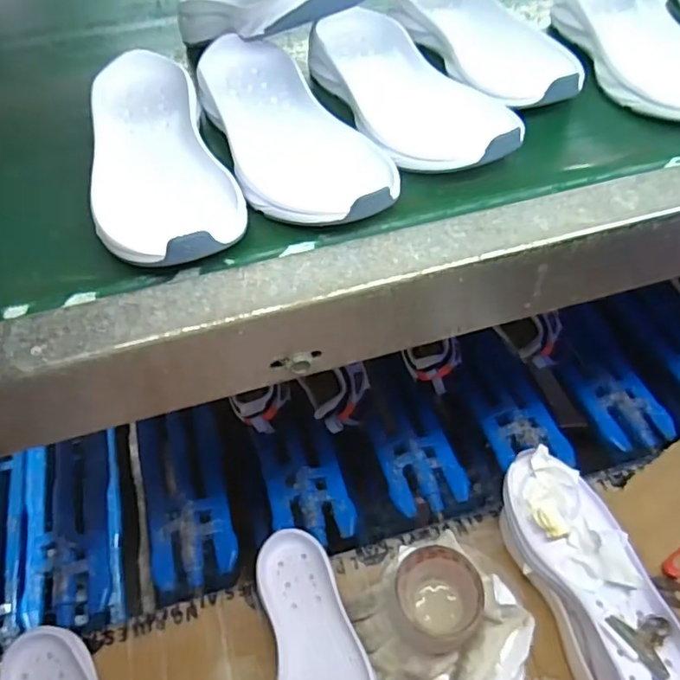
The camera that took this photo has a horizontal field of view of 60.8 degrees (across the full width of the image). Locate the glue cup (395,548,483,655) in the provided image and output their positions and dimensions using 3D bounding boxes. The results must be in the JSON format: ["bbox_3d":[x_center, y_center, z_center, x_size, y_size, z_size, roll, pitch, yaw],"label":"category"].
[{"bbox_3d":[0.090,0.247,0.552,0.081,0.056,0.088,-2,56,-2],"label":"glue cup"}]

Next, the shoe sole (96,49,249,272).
[{"bbox_3d":[-0.120,-0.128,0.386,0.085,0.031,0.195,-13,53,-9],"label":"shoe sole"}]

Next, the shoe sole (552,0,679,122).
[{"bbox_3d":[0.247,-0.236,0.464,0.092,0.035,0.212,-8,52,-4],"label":"shoe sole"}]

